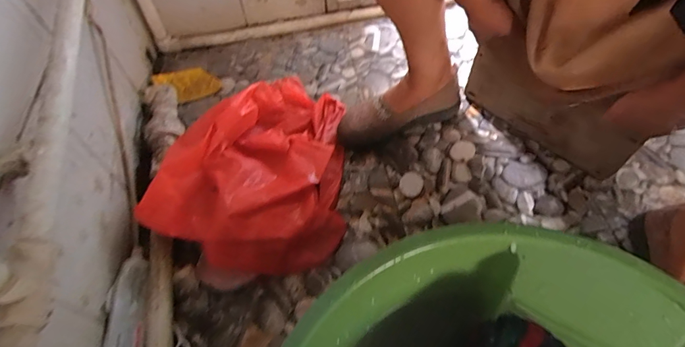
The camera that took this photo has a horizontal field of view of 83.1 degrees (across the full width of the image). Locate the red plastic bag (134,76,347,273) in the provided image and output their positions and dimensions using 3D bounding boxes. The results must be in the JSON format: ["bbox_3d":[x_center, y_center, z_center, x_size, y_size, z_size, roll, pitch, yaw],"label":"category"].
[{"bbox_3d":[-0.119,-0.021,0.619,0.262,0.107,0.361,13,59,12],"label":"red plastic bag"}]

